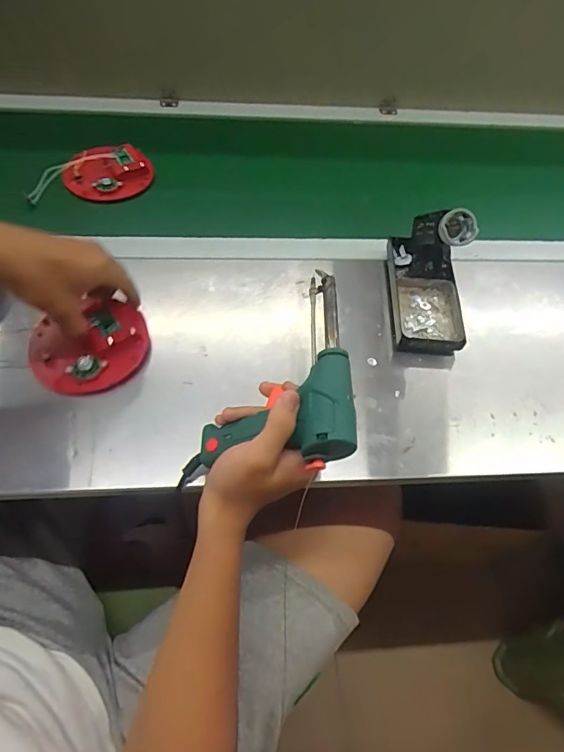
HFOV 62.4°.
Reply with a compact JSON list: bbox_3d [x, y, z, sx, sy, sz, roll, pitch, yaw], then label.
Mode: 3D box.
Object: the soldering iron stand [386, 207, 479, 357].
[{"bbox_3d":[0.179,-0.128,0.537,0.079,0.130,0.169,3,57,-3],"label":"soldering iron stand"}]

